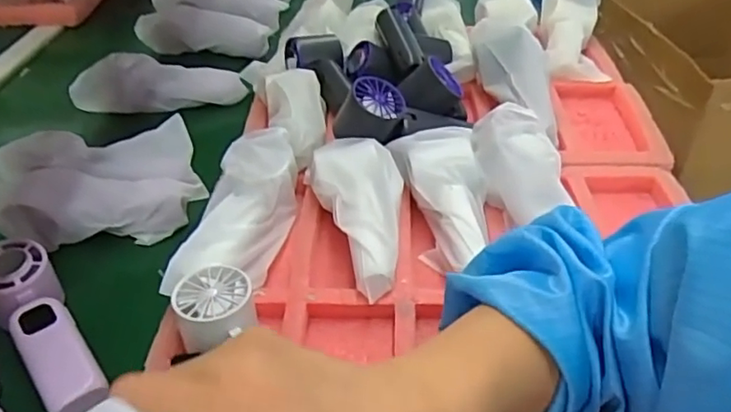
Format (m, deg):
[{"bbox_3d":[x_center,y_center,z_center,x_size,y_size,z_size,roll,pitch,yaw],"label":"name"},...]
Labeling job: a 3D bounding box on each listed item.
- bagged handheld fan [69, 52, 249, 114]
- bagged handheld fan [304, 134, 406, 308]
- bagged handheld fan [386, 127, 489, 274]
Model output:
[{"bbox_3d":[-0.249,-0.150,0.720,0.195,0.062,0.035,-7,38,-8],"label":"bagged handheld fan"},{"bbox_3d":[-0.002,0.003,0.506,0.076,0.046,0.172,-8,51,-9],"label":"bagged handheld fan"},{"bbox_3d":[0.070,-0.008,0.519,0.071,0.041,0.152,-5,56,-5],"label":"bagged handheld fan"}]

